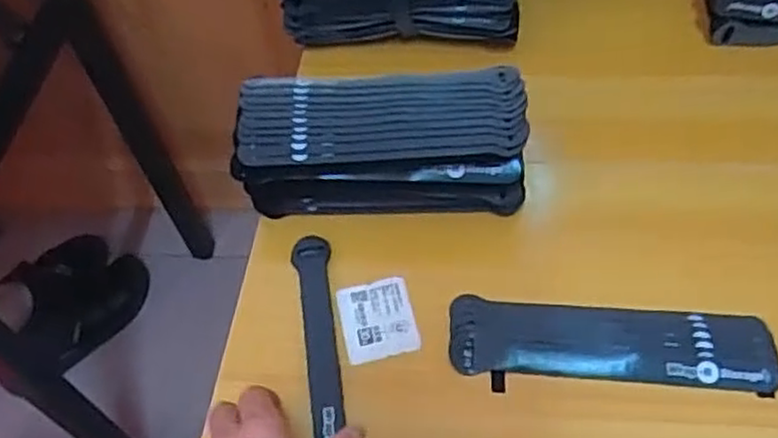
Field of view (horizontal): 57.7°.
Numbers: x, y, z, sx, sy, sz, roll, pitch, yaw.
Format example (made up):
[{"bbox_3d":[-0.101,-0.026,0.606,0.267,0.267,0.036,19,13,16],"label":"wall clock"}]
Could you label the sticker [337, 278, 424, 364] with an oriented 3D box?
[{"bbox_3d":[-0.007,0.068,0.487,0.049,0.004,0.059,-12,53,-4],"label":"sticker"}]

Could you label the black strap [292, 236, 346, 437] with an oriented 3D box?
[{"bbox_3d":[-0.043,0.092,0.464,0.023,0.013,0.197,-10,51,-2],"label":"black strap"}]

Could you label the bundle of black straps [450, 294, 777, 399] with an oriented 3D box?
[{"bbox_3d":[0.141,0.080,0.453,0.199,0.011,0.056,2,54,7],"label":"bundle of black straps"}]

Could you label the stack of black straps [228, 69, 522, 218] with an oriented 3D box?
[{"bbox_3d":[-0.004,-0.057,0.523,0.202,0.071,0.081,0,53,6],"label":"stack of black straps"}]

